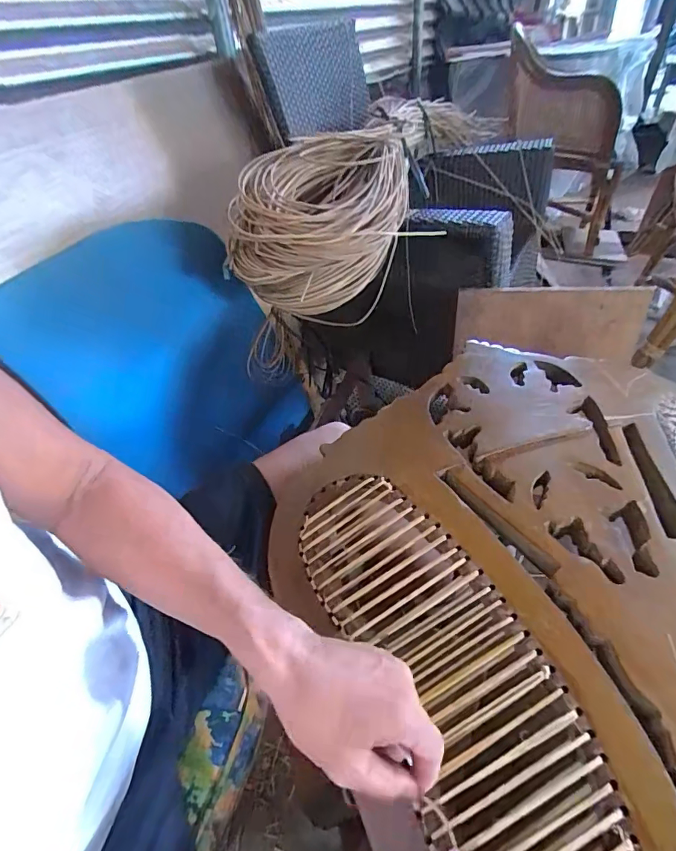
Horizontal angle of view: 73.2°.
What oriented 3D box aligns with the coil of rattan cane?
[{"bbox_3d":[-0.035,-0.339,0.782,0.262,0.232,0.244,-2,43,2],"label":"coil of rattan cane"}]

